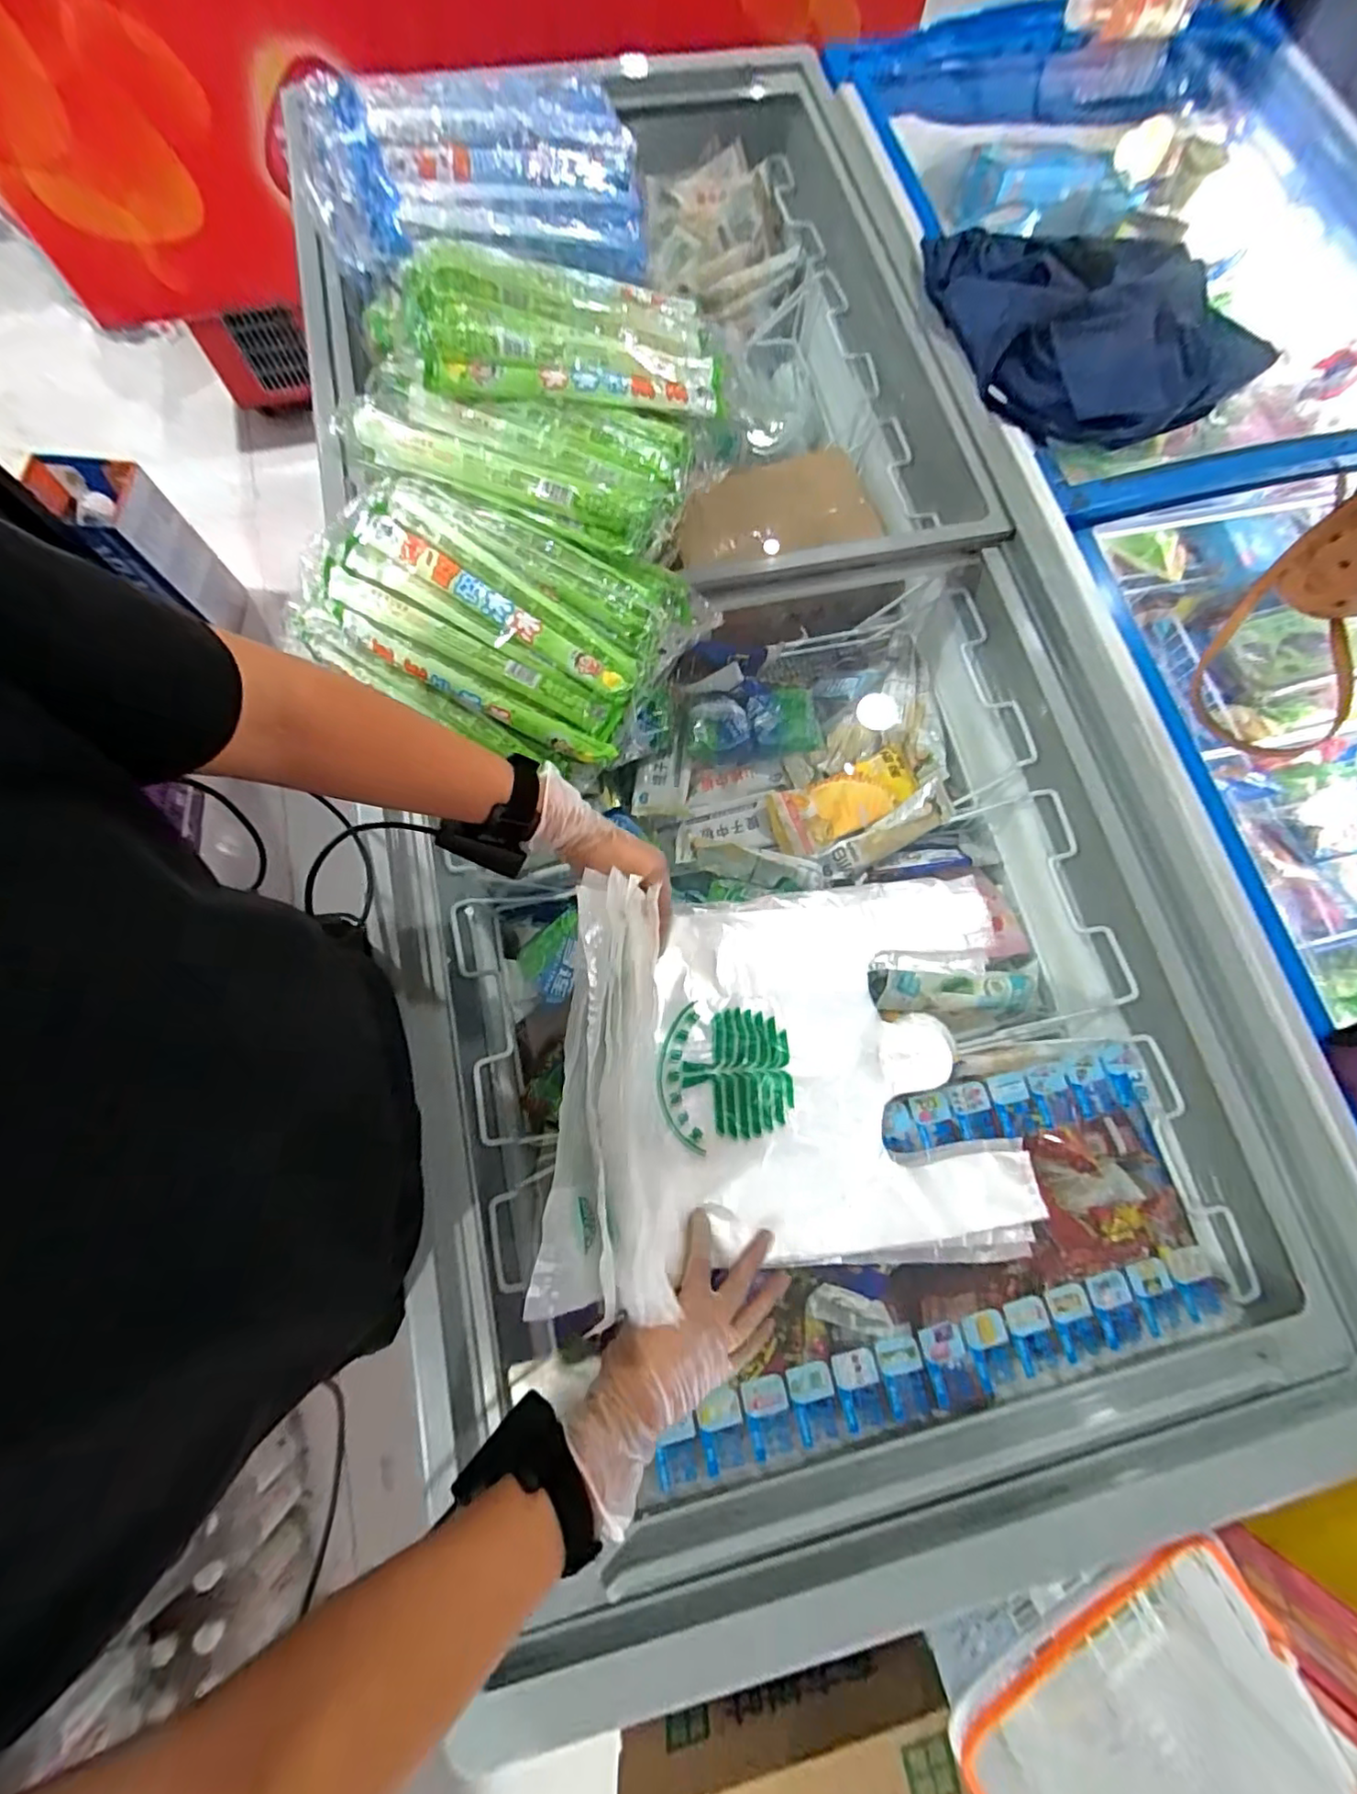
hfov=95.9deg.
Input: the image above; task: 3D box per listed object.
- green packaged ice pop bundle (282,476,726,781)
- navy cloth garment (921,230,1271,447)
[{"bbox_3d":[-0.169,-0.271,0.568,0.336,0.091,0.233,23,76,4],"label":"green packaged ice pop bundle"},{"bbox_3d":[0.499,-0.729,0.769,0.300,0.066,0.394,-36,79,-10],"label":"navy cloth garment"}]

